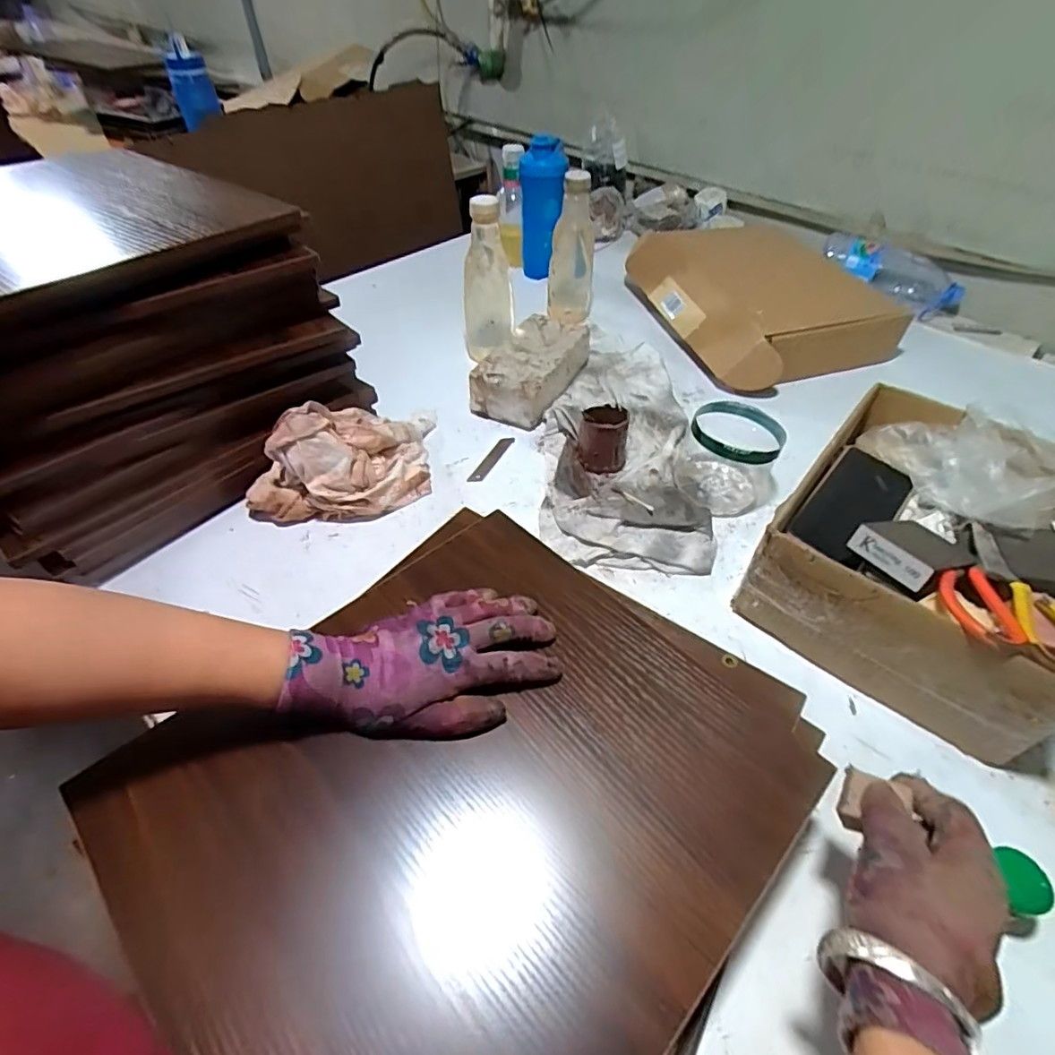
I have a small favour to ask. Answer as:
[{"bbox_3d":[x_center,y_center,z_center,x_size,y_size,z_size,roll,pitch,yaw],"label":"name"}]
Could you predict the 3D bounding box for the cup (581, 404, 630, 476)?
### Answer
[{"bbox_3d":[0.098,-0.118,0.703,0.059,0.060,0.064,1,47,-1],"label":"cup"}]

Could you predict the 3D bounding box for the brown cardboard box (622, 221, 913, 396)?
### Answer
[{"bbox_3d":[0.374,-0.411,0.941,0.280,0.115,0.417,-17,50,-16],"label":"brown cardboard box"}]

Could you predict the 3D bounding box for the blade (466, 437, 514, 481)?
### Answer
[{"bbox_3d":[-0.045,-0.093,0.732,0.021,0.005,0.102,21,50,17],"label":"blade"}]

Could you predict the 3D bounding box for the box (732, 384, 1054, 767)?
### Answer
[{"bbox_3d":[0.399,0.013,0.550,0.250,0.127,0.321,32,54,25],"label":"box"}]

